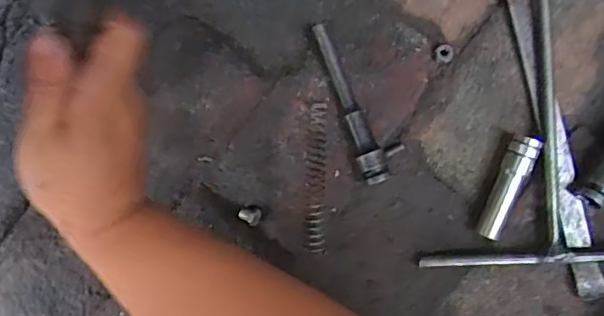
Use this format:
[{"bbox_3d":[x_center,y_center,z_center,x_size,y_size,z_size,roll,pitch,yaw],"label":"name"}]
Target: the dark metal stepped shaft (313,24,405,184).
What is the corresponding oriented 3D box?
[{"bbox_3d":[0.039,-0.043,0.433,0.031,0.025,0.125,-25,87,6],"label":"dark metal stepped shaft"}]

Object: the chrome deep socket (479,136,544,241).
[{"bbox_3d":[0.152,0.022,0.420,0.020,0.018,0.079,22,92,6],"label":"chrome deep socket"}]

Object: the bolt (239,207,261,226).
[{"bbox_3d":[-0.041,0.045,0.450,0.016,0.009,0.013,31,93,6],"label":"bolt"}]

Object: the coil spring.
[{"bbox_3d":[0.011,0.016,0.441,0.016,0.010,0.115,1,90,7],"label":"coil spring"}]

